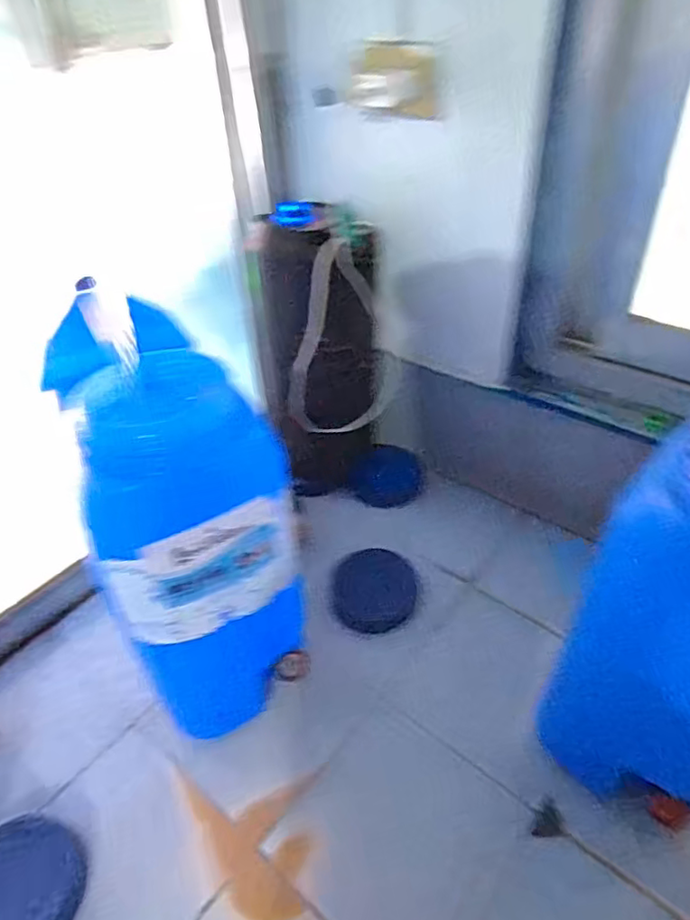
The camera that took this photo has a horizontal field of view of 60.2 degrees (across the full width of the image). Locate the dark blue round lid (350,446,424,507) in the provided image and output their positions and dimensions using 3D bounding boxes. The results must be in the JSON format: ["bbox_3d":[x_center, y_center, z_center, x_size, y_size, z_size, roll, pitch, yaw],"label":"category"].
[{"bbox_3d":[0.070,0.029,0.954,0.101,0.017,0.101,42,88,-3],"label":"dark blue round lid"}]

